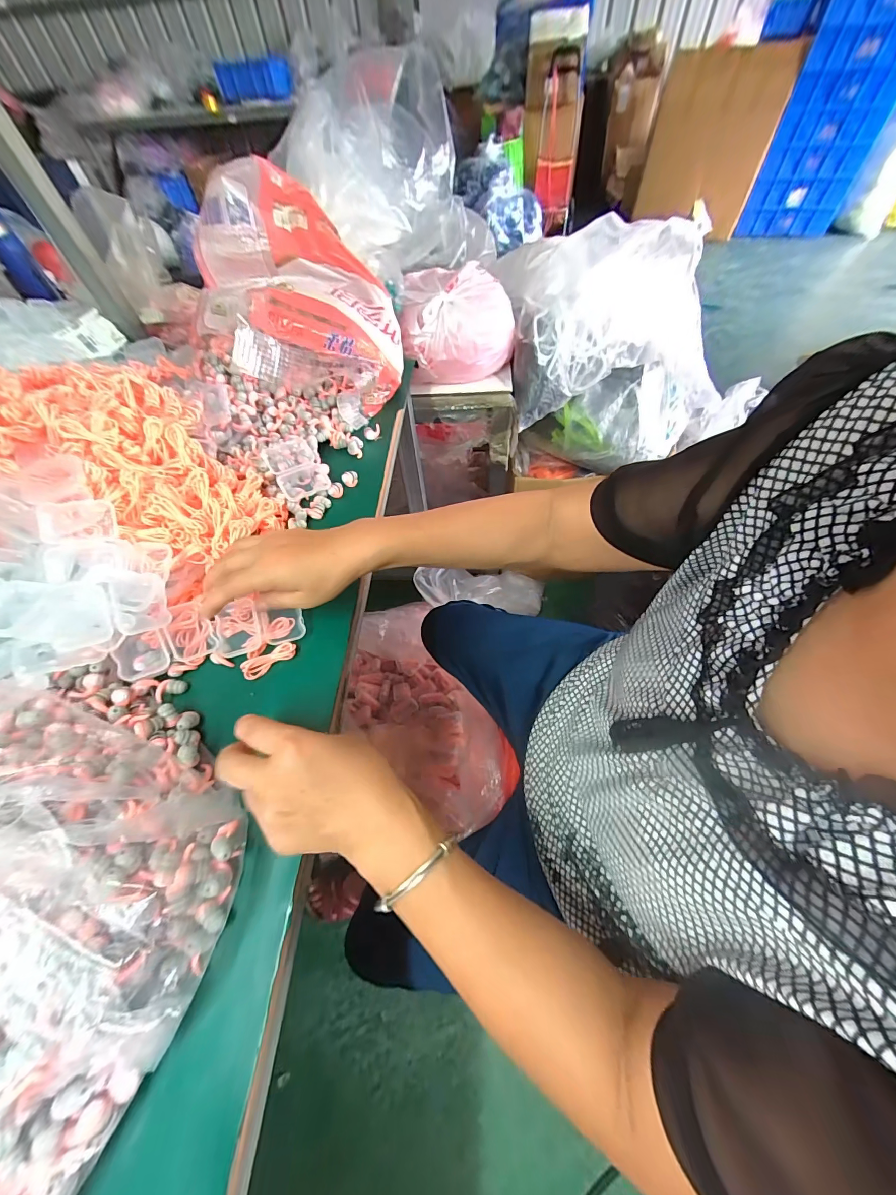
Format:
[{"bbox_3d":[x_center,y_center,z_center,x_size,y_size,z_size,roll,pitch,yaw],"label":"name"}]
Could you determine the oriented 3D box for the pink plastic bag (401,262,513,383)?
[{"bbox_3d":[0.018,-0.500,0.698,0.199,0.121,0.177,-3,58,2],"label":"pink plastic bag"}]

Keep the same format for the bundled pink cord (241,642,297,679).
[{"bbox_3d":[-0.166,0.057,0.354,0.049,0.010,0.015,-32,62,-15],"label":"bundled pink cord"}]

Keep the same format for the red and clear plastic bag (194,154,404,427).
[{"bbox_3d":[-0.203,-0.402,0.511,0.258,0.189,0.226,7,59,8],"label":"red and clear plastic bag"}]

